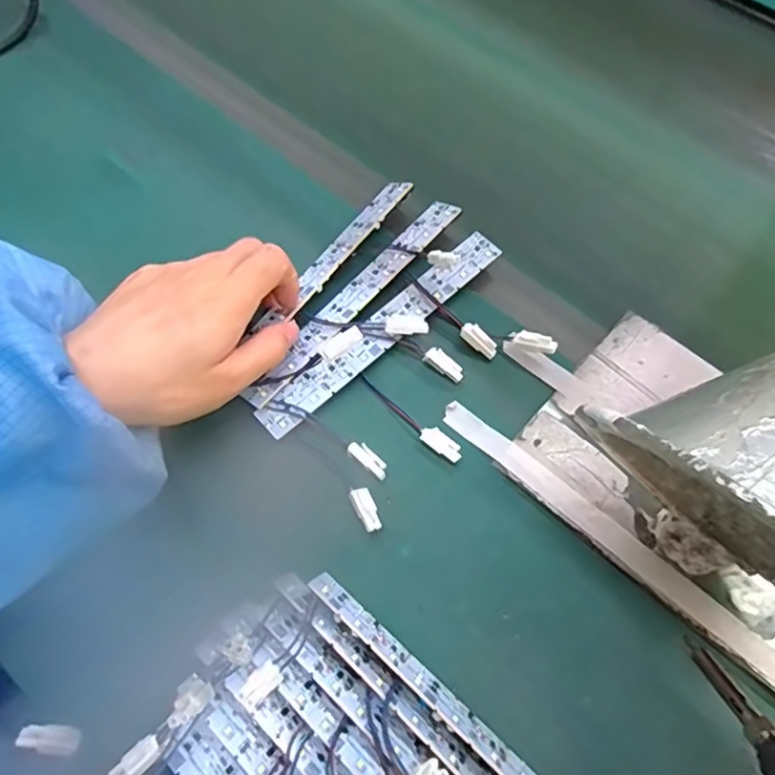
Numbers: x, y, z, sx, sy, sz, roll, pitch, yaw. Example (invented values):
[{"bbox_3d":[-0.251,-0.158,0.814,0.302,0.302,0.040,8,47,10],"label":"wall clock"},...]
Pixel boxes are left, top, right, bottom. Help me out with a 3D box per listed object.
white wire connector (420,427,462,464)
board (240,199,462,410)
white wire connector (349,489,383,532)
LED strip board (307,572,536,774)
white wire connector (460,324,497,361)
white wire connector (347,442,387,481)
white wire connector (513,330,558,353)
[{"bbox_3d":[0.032,0.034,0.355,0.027,0.007,0.012,35,71,14],"label":"white wire connector"},{"bbox_3d":[-0.020,-0.059,0.387,0.021,0.009,0.190,38,72,15],"label":"board"},{"bbox_3d":[-0.012,0.069,0.338,0.012,0.004,0.025,-25,69,-10],"label":"white wire connector"},{"bbox_3d":[0.034,0.159,0.291,0.188,0.009,0.013,39,72,16],"label":"LED strip board"},{"bbox_3d":[0.059,-0.030,0.379,0.027,0.008,0.011,43,71,-1],"label":"white wire connector"},{"bbox_3d":[-0.010,0.042,0.348,0.026,0.009,0.009,37,70,14],"label":"white wire connector"},{"bbox_3d":[0.092,-0.028,0.369,0.025,0.008,0.009,15,66,19],"label":"white wire connector"}]

